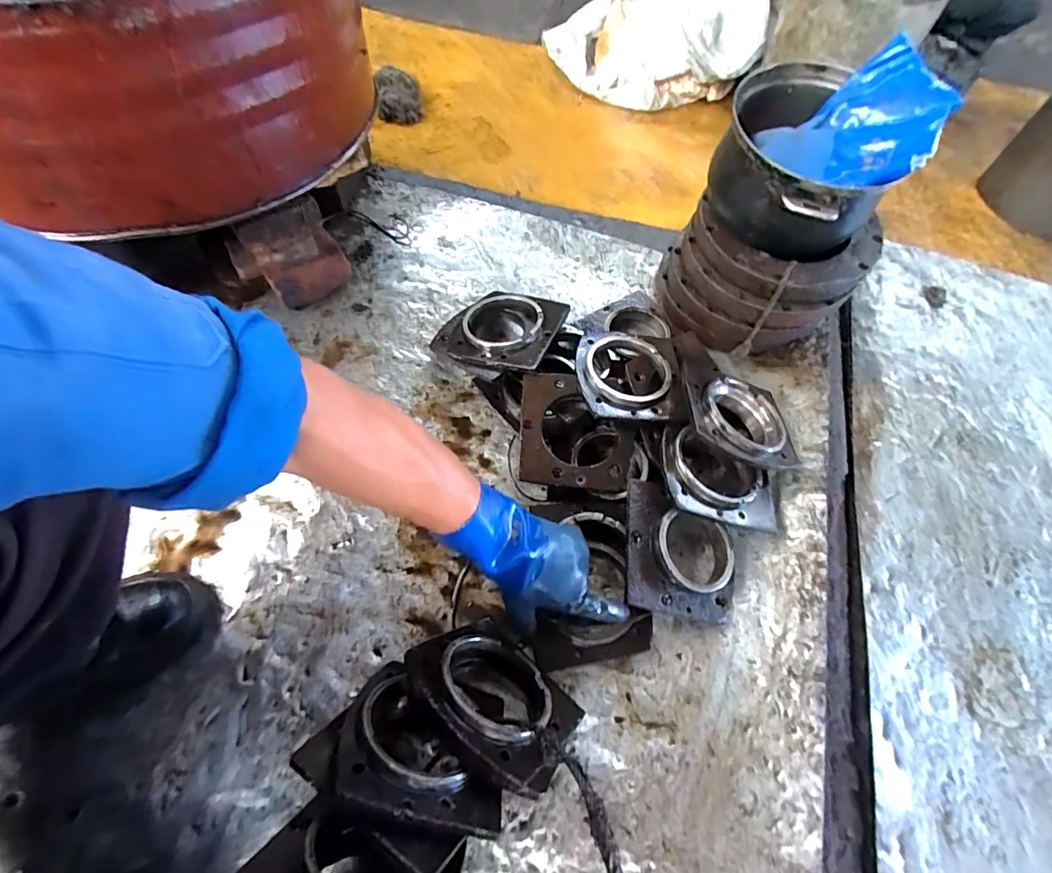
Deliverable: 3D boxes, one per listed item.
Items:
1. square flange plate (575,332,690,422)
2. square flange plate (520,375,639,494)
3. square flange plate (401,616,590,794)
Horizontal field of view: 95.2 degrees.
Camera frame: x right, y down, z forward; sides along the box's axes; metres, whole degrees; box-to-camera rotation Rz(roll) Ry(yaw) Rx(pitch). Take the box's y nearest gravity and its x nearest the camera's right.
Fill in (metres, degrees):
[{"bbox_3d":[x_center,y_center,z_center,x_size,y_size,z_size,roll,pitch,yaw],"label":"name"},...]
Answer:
[{"bbox_3d":[0.143,-0.086,0.661,0.145,0.027,0.140,3,62,-3],"label":"square flange plate"},{"bbox_3d":[0.068,-0.009,0.637,0.149,0.011,0.156,5,68,-8],"label":"square flange plate"},{"bbox_3d":[-0.024,0.251,0.473,0.165,0.151,0.028,38,109,31],"label":"square flange plate"}]

